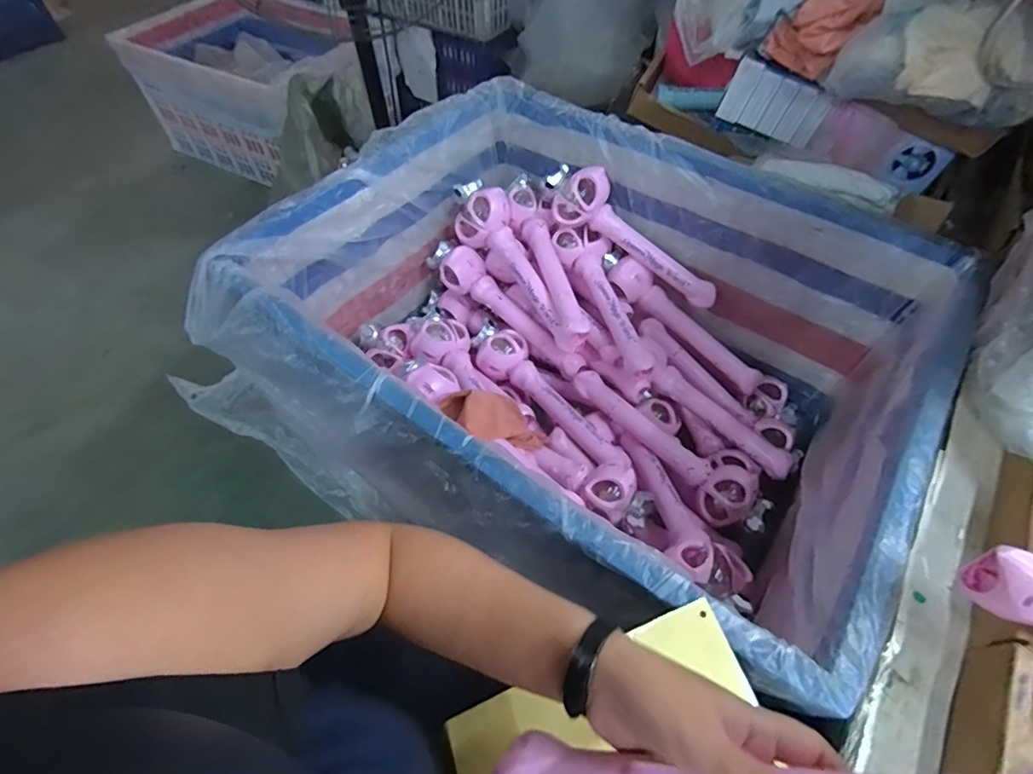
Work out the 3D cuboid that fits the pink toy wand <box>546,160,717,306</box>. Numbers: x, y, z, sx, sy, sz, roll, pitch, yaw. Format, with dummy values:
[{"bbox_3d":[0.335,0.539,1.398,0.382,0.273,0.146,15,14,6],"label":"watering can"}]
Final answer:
[{"bbox_3d":[0.208,-0.264,0.890,0.360,0.093,0.060,38,60,-4],"label":"pink toy wand"}]

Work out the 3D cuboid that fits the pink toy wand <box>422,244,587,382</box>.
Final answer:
[{"bbox_3d":[-0.018,-0.146,0.931,0.356,0.074,0.061,41,64,9],"label":"pink toy wand"}]

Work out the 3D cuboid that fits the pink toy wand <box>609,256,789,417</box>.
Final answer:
[{"bbox_3d":[0.328,-0.097,0.918,0.411,0.060,0.066,41,62,1],"label":"pink toy wand"}]

